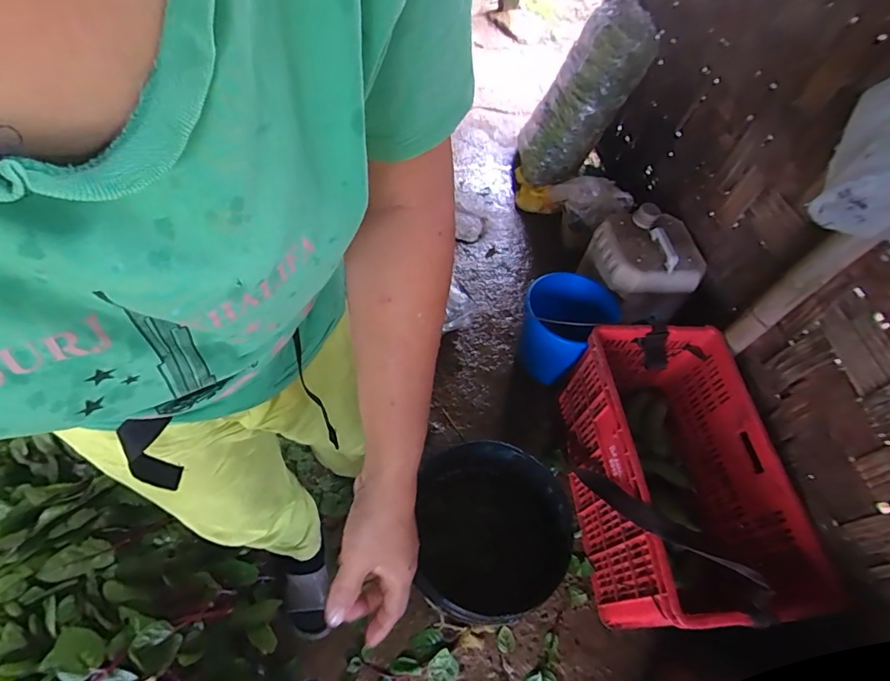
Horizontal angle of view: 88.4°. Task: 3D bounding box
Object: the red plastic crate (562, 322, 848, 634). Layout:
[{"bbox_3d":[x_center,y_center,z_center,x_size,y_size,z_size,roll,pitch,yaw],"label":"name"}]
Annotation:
[{"bbox_3d":[0.502,0.302,1.060,0.331,0.349,0.597,-3,57,-6],"label":"red plastic crate"}]

